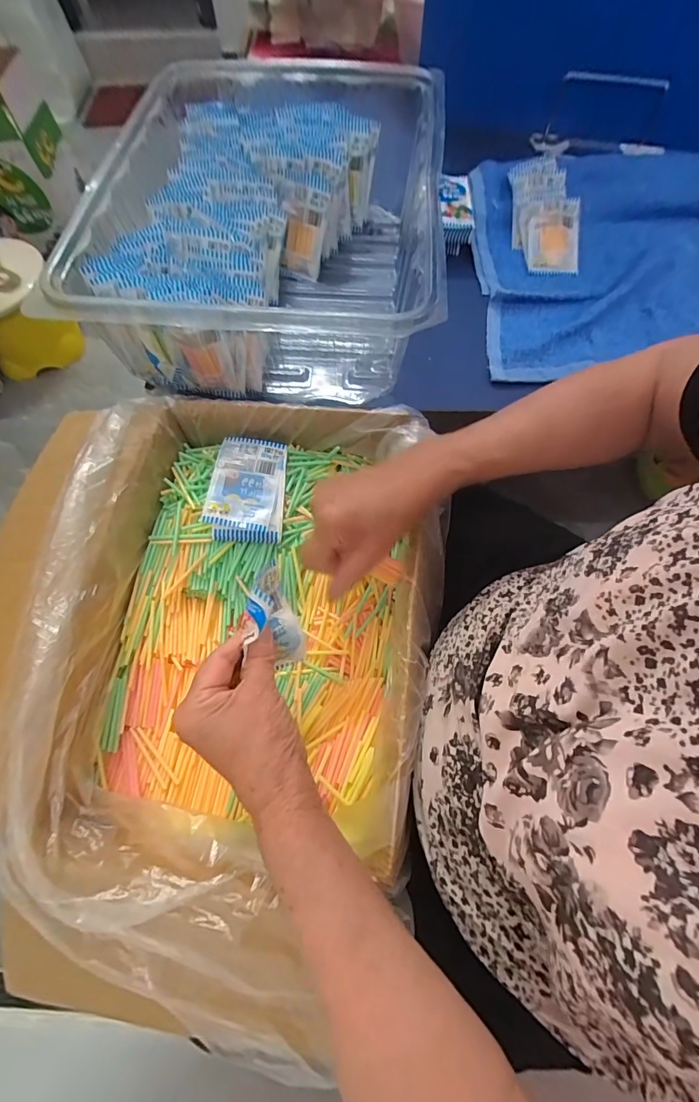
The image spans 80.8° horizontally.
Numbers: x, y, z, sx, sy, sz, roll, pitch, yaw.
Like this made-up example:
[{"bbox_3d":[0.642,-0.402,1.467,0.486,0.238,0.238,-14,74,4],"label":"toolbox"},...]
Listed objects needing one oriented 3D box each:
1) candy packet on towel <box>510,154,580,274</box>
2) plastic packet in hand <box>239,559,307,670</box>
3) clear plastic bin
[{"bbox_3d":[0.258,-0.450,0.547,0.076,0.031,0.174,-11,87,-2],"label":"candy packet on towel"},{"bbox_3d":[-0.052,0.045,0.308,0.038,0.068,0.068,11,68,7],"label":"plastic packet in hand"},{"bbox_3d":[-0.072,-0.383,0.486,0.341,0.136,0.480,3,67,4],"label":"clear plastic bin"}]

